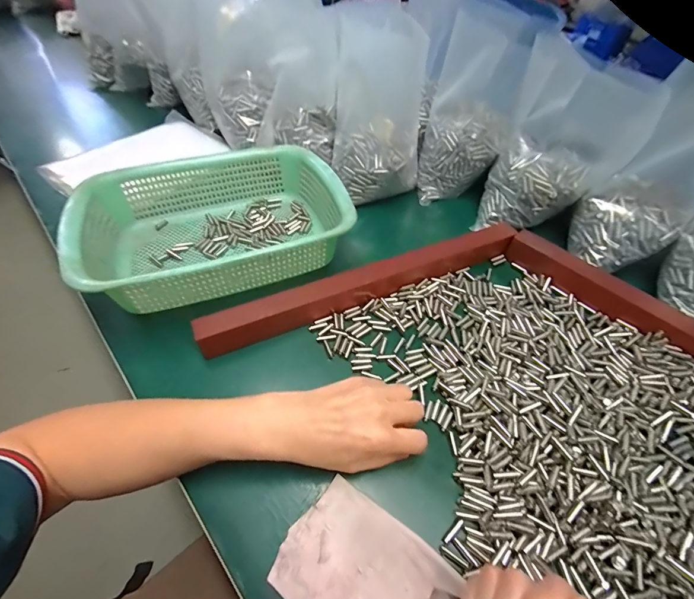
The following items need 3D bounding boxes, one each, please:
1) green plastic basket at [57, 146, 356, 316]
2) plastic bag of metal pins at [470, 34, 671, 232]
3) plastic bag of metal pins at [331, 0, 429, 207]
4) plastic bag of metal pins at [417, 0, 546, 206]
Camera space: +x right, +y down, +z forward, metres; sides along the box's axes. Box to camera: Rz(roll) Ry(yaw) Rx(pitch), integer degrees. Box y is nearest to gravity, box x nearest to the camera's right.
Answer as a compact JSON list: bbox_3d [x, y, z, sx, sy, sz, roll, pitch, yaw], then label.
[{"bbox_3d":[-0.156,-0.094,0.427,0.298,0.094,0.221,-19,53,-14],"label":"green plastic basket"},{"bbox_3d":[0.265,-0.191,0.430,0.133,0.186,0.089,11,52,10],"label":"plastic bag of metal pins"},{"bbox_3d":[0.042,-0.249,0.470,0.124,0.204,0.106,3,51,4],"label":"plastic bag of metal pins"},{"bbox_3d":[0.173,-0.261,0.479,0.120,0.215,0.108,9,51,8],"label":"plastic bag of metal pins"}]

